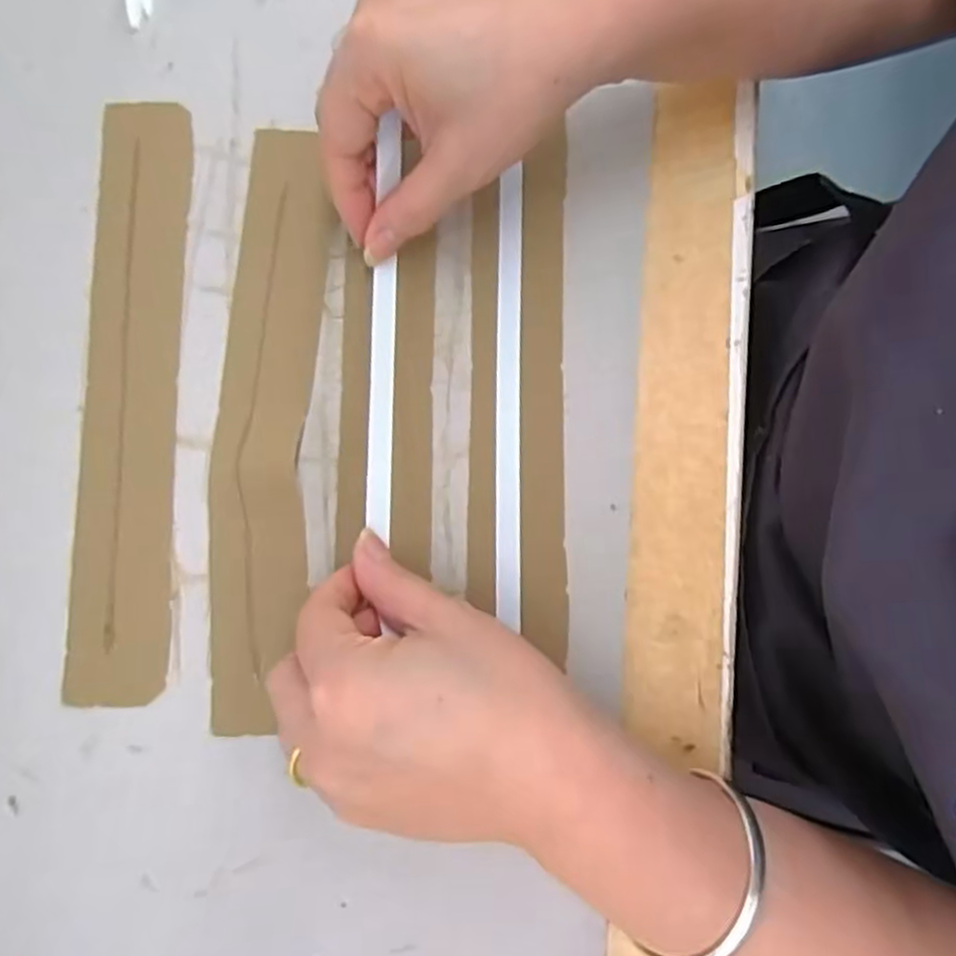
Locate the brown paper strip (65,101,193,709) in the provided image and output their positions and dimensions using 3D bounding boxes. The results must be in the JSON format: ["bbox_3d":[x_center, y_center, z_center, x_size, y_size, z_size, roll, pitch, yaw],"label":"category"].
[{"bbox_3d":[-0.147,-0.040,0.307,0.041,0.006,0.257,-1,80,-1],"label":"brown paper strip"}]

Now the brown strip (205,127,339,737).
[{"bbox_3d":[-0.088,-0.028,0.306,0.040,0.006,0.253,2,80,-1],"label":"brown strip"}]

